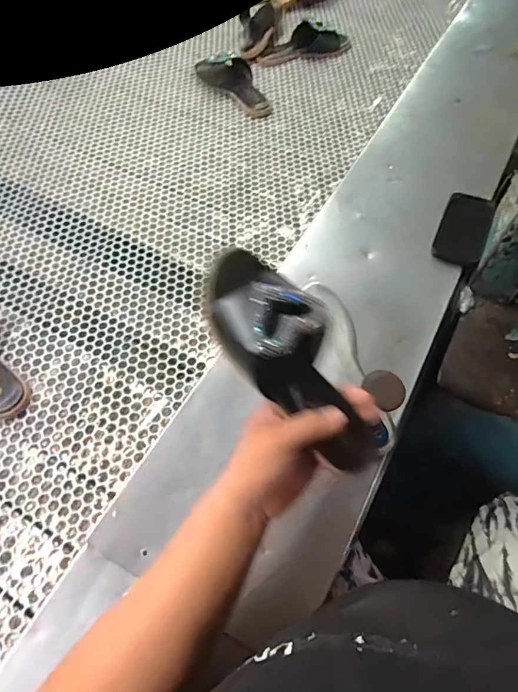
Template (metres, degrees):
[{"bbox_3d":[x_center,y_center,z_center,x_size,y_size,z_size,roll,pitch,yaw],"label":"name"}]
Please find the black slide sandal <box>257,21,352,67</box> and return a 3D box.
[{"bbox_3d":[0.101,-0.686,0.998,0.227,0.059,0.078,-18,62,-11],"label":"black slide sandal"}]

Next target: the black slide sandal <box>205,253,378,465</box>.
[{"bbox_3d":[0.034,0.017,0.383,0.078,0.058,0.212,-35,92,-19],"label":"black slide sandal"}]

